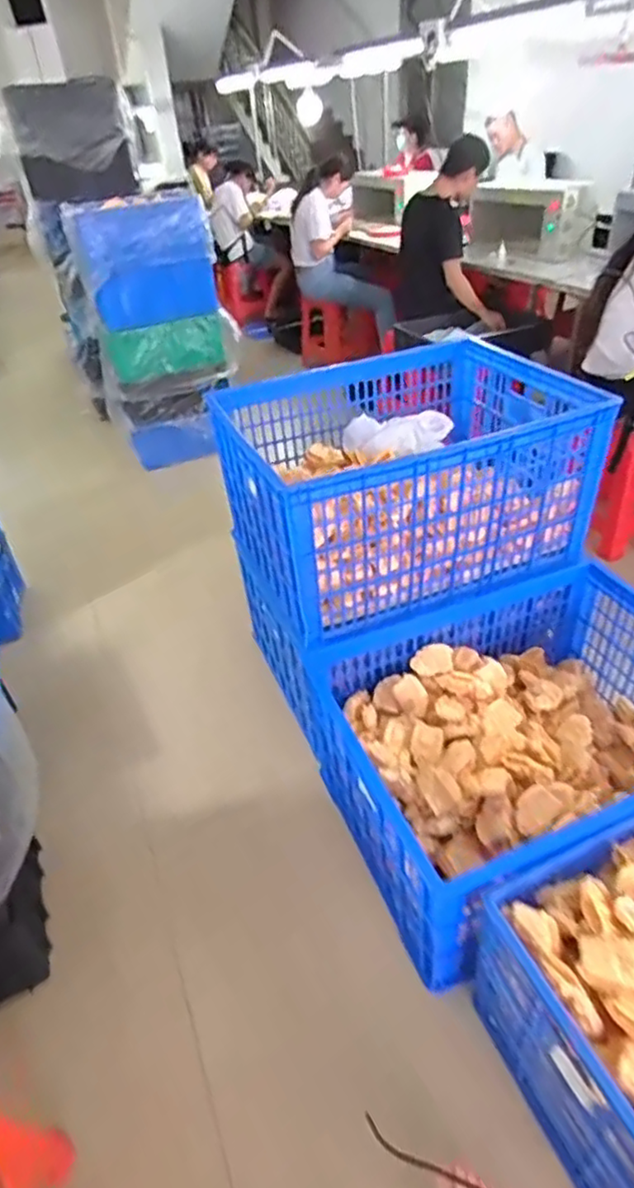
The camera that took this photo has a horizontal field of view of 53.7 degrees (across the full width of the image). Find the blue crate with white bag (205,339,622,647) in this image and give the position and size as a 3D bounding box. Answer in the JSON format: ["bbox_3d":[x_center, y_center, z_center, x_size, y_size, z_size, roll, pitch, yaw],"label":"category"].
[{"bbox_3d":[0.201,-0.340,1.683,0.850,0.401,0.699,-17,40,-16],"label":"blue crate with white bag"}]

